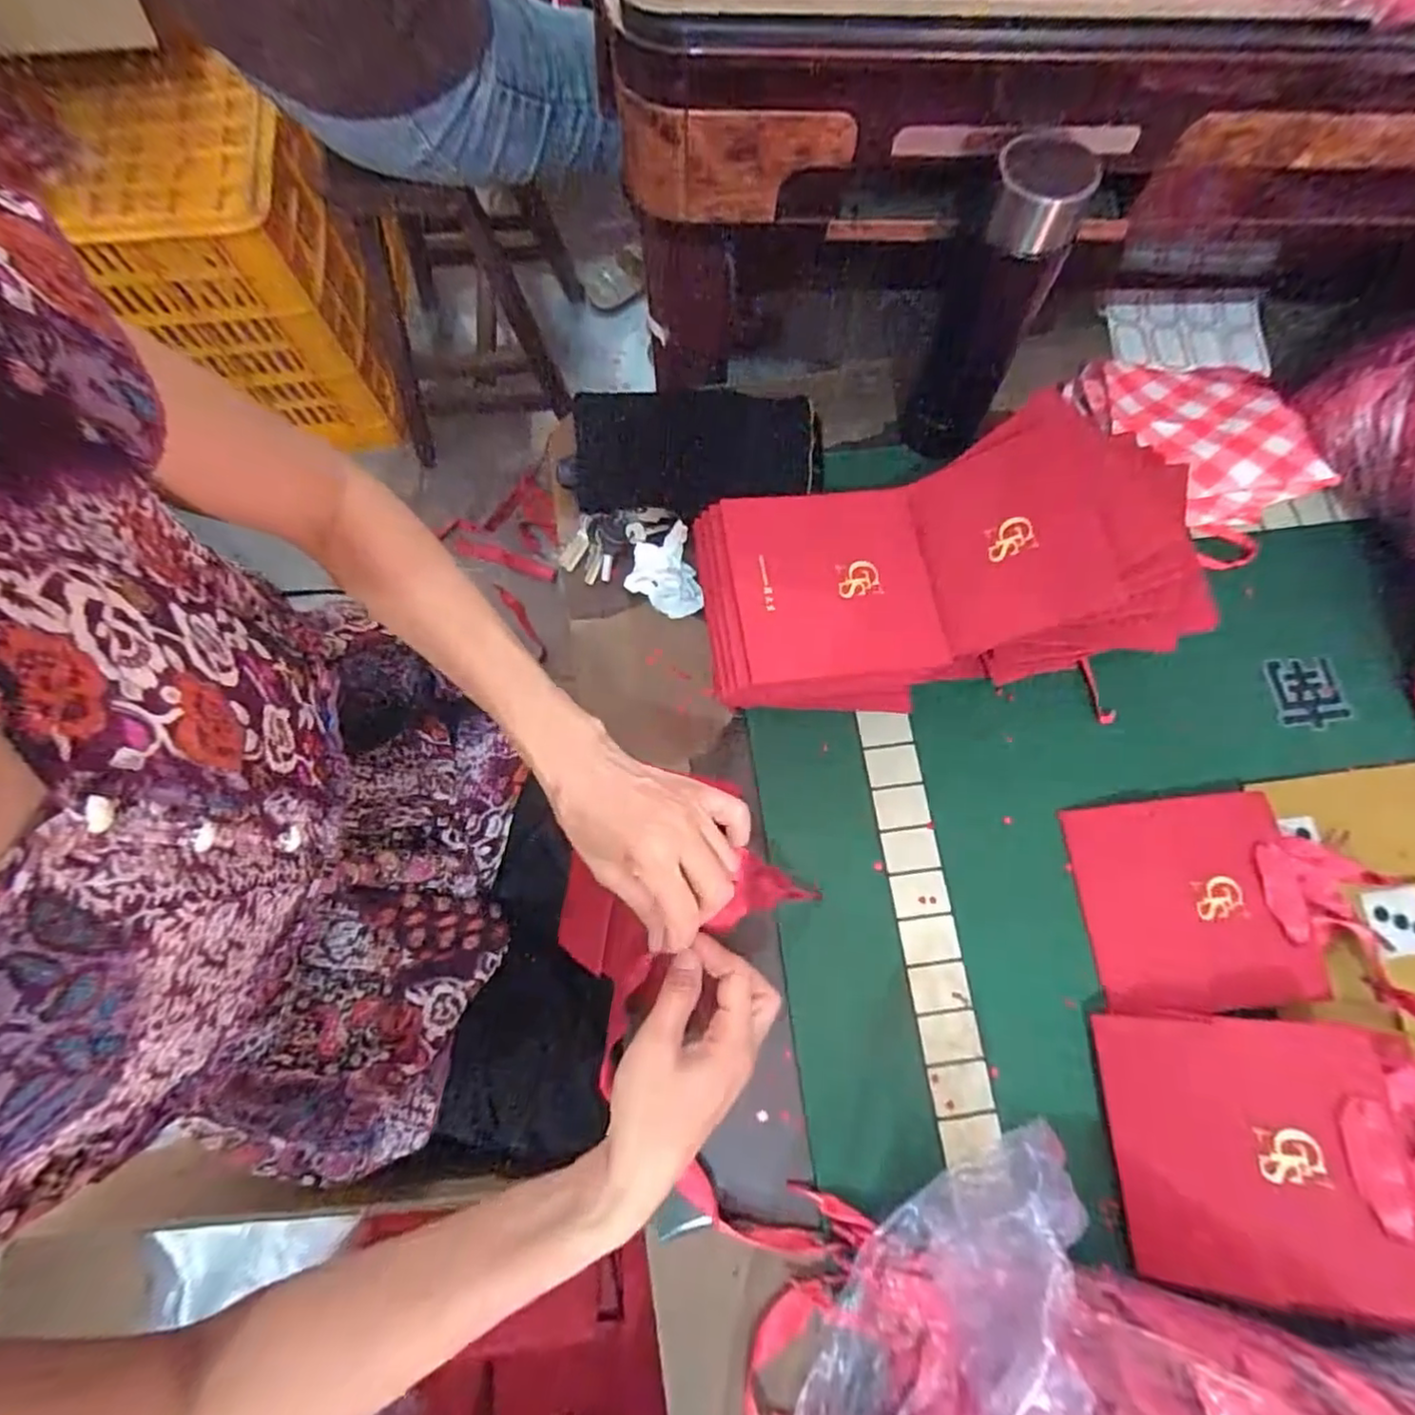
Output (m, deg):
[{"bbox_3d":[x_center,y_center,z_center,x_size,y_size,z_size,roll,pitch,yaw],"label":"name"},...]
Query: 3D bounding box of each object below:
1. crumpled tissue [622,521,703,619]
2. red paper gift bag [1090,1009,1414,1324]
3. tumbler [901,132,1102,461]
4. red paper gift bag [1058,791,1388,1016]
[{"bbox_3d":[-0.036,-0.105,0.516,0.056,0.025,0.066,-17,75,-5],"label":"crumpled tissue"},{"bbox_3d":[0.359,0.265,0.384,0.210,0.063,0.145,3,75,0],"label":"red paper gift bag"},{"bbox_3d":[0.202,-0.281,0.472,0.065,0.205,0.076,20,75,4],"label":"tumbler"},{"bbox_3d":[0.357,0.132,0.449,0.185,0.021,0.136,-4,75,-2],"label":"red paper gift bag"}]

